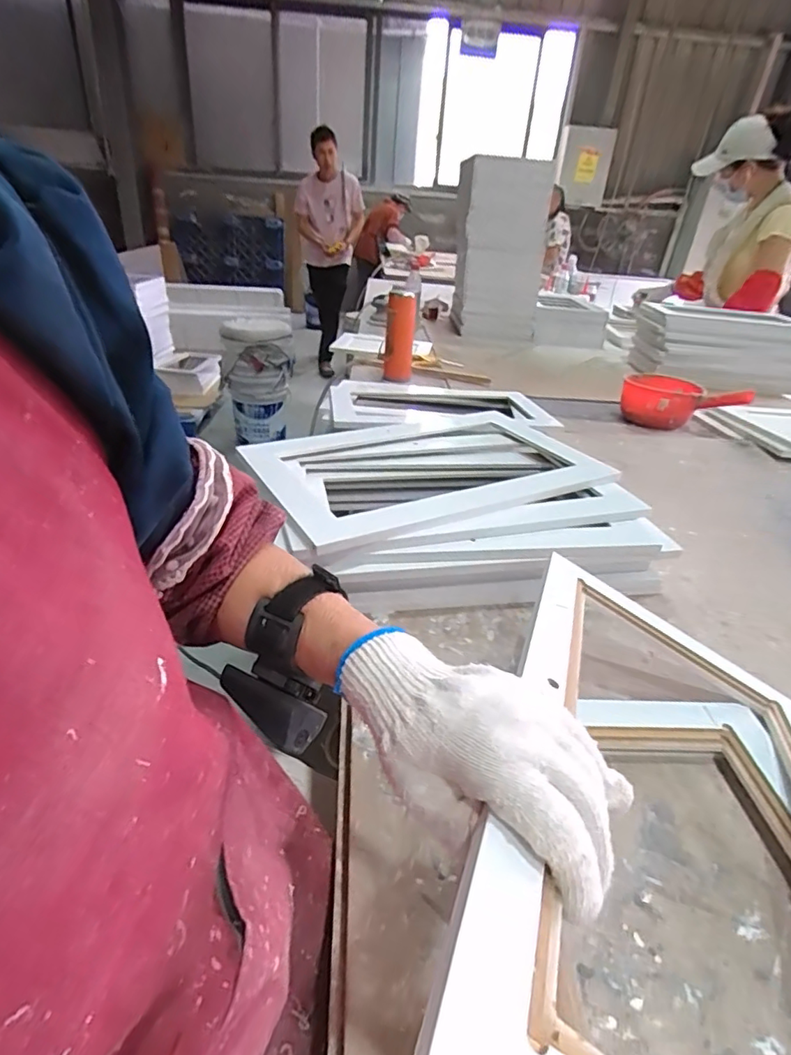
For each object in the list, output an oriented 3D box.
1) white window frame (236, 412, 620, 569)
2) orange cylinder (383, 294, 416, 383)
[{"bbox_3d":[0.036,-0.081,0.711,0.409,0.033,0.283,-14,35,-28],"label":"white window frame"},{"bbox_3d":[0.011,-0.468,1.341,0.070,0.185,0.073,3,31,-2],"label":"orange cylinder"}]

